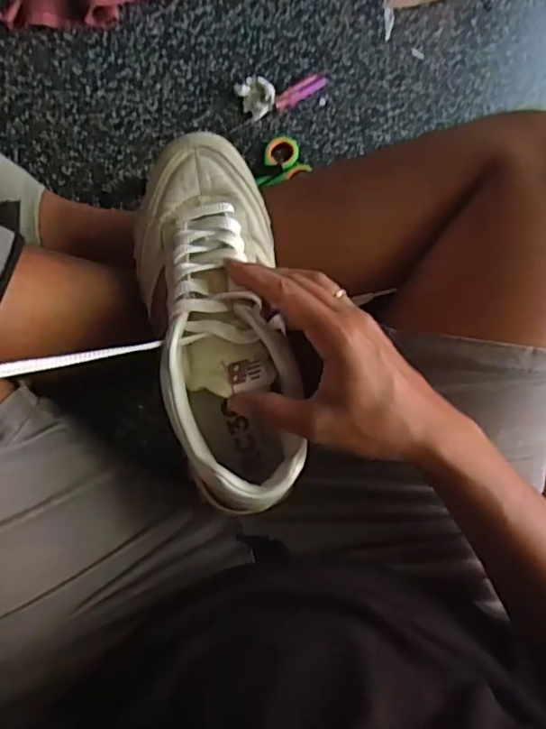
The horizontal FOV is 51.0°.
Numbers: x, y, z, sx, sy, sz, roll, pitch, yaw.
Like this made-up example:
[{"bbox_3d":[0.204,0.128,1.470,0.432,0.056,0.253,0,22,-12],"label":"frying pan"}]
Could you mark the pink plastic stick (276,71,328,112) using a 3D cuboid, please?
[{"bbox_3d":[0.029,-0.282,0.589,0.061,0.013,0.017,-33,93,-8],"label":"pink plastic stick"}]

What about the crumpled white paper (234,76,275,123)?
[{"bbox_3d":[-0.016,-0.271,0.580,0.034,0.017,0.039,-28,93,-8],"label":"crumpled white paper"}]

